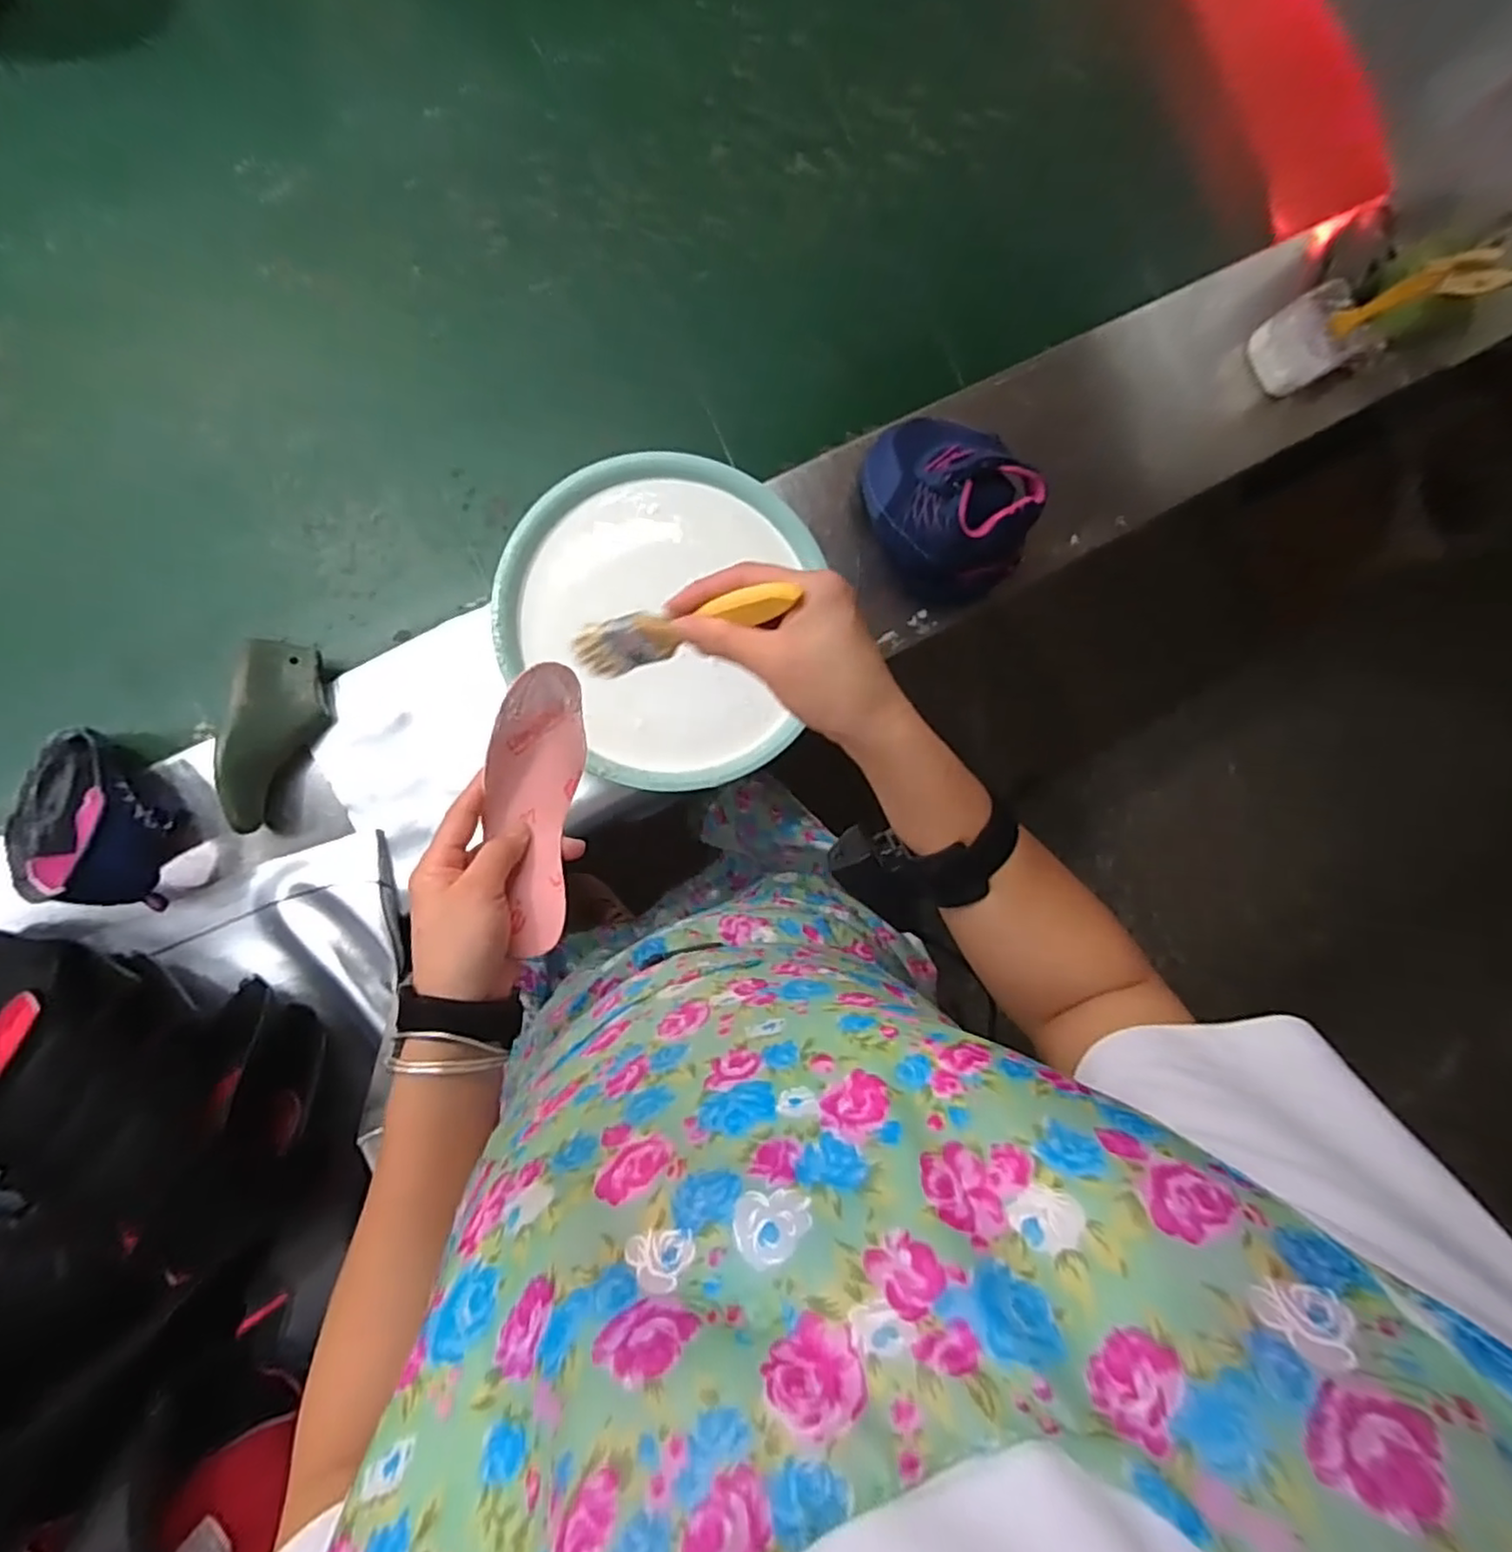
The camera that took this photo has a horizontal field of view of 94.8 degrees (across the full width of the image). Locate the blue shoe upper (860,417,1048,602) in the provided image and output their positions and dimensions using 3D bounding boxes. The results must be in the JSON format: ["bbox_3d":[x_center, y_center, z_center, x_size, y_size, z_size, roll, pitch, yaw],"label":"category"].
[{"bbox_3d":[0.207,-0.298,0.741,0.148,0.126,0.205,-41,95,-9],"label":"blue shoe upper"}]

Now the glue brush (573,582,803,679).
[{"bbox_3d":[-0.042,-0.083,0.391,0.144,0.024,0.028,-7,87,32],"label":"glue brush"}]

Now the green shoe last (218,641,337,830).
[{"bbox_3d":[-0.460,-0.038,0.661,0.072,0.063,0.180,9,86,-10],"label":"green shoe last"}]

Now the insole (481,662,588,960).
[{"bbox_3d":[-0.137,0.019,0.430,0.052,0.037,0.173,1,82,-8],"label":"insole"}]

